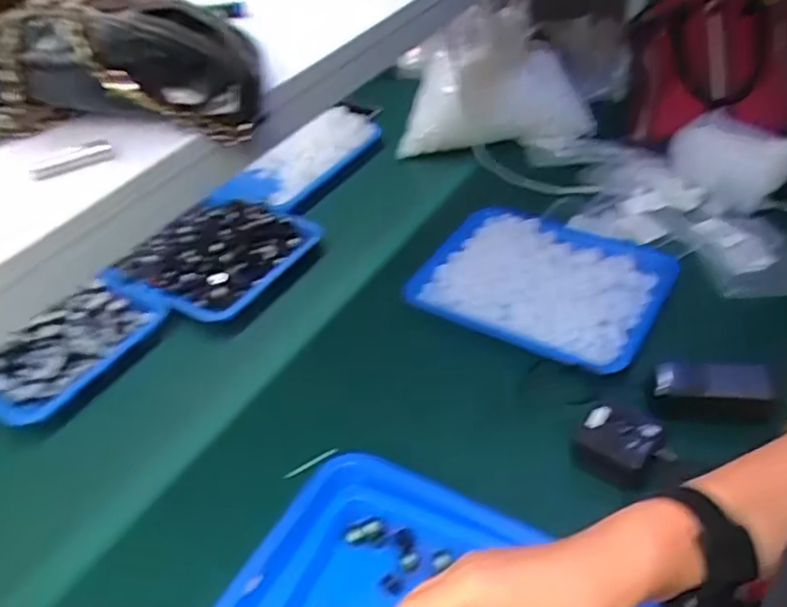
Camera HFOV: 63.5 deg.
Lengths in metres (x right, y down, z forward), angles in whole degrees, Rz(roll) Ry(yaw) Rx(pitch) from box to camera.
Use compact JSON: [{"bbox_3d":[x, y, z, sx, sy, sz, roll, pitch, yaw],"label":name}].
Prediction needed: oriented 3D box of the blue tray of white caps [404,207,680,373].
[{"bbox_3d":[0.210,-0.040,0.906,0.324,0.032,0.246,20,49,26],"label":"blue tray of white caps"}]

